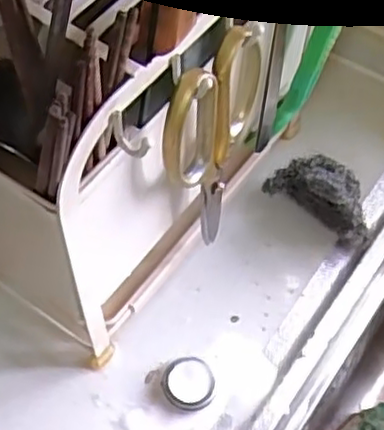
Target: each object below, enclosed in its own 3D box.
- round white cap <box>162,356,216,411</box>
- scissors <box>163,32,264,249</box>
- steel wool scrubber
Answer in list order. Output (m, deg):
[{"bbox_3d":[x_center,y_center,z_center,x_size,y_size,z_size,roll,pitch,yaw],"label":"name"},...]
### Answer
[{"bbox_3d":[-0.002,0.127,0.527,0.038,0.014,0.038,1,56,-1],"label":"round white cap"},{"bbox_3d":[0.013,-0.041,0.467,0.022,0.188,0.094,23,60,14],"label":"scissors"},{"bbox_3d":[0.114,-0.020,0.594,0.097,0.054,0.047,37,63,20],"label":"steel wool scrubber"}]

